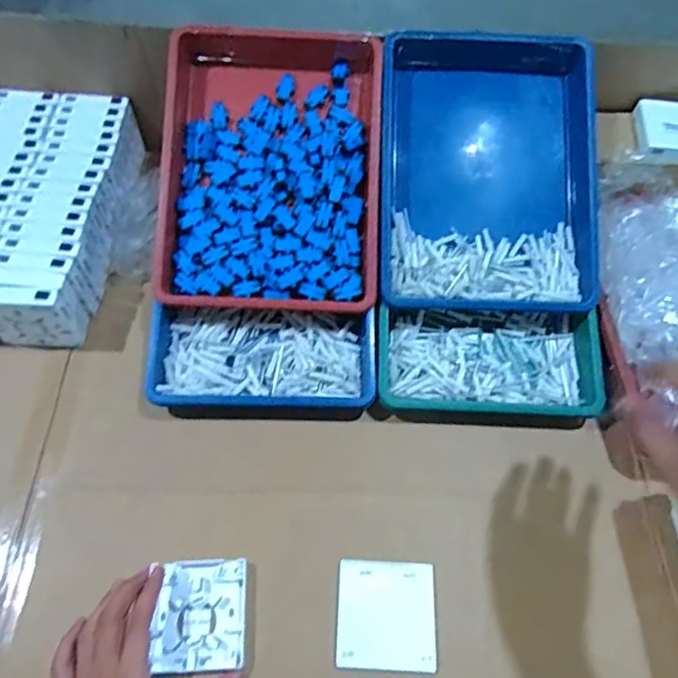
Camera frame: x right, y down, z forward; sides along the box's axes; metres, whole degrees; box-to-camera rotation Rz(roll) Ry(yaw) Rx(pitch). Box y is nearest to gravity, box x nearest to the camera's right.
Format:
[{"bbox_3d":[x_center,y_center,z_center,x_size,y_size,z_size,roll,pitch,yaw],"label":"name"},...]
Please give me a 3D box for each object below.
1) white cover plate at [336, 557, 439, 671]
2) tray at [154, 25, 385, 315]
[{"bbox_3d":[0.042,0.246,0.489,0.088,0.006,0.087,3,60,0],"label":"white cover plate"},{"bbox_3d":[-0.073,-0.191,0.604,0.234,0.054,0.318,2,82,-2],"label":"tray"}]

